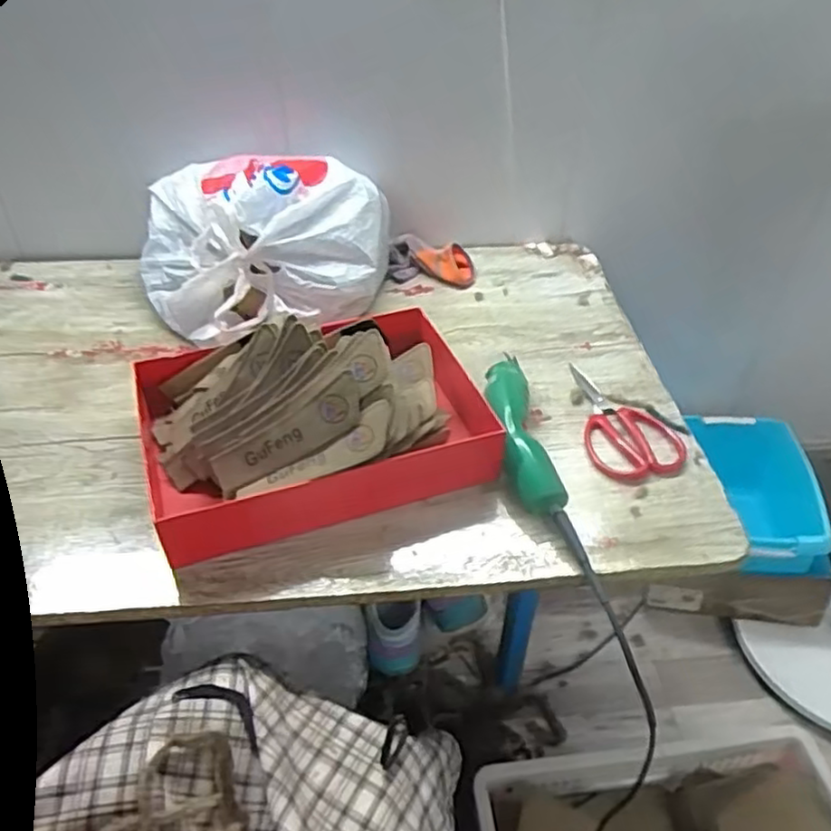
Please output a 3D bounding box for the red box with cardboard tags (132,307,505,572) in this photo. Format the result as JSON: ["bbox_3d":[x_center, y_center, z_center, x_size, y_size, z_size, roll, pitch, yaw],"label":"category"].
[{"bbox_3d":[-0.104,-0.025,0.694,0.332,0.123,0.247,-13,43,-16],"label":"red box with cardboard tags"}]

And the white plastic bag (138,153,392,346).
[{"bbox_3d":[-0.192,-0.233,0.894,0.307,0.152,0.244,-14,44,-16],"label":"white plastic bag"}]

